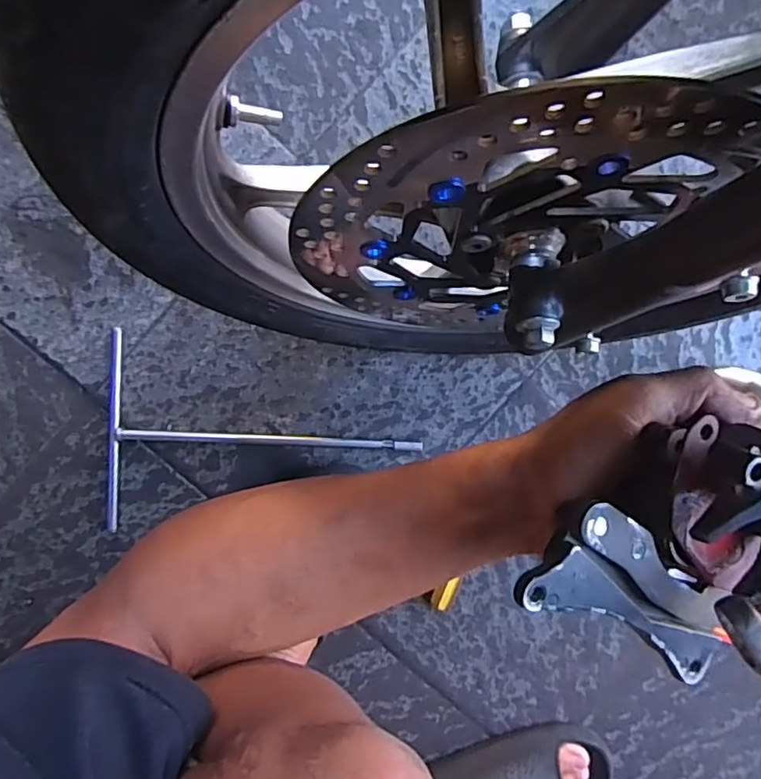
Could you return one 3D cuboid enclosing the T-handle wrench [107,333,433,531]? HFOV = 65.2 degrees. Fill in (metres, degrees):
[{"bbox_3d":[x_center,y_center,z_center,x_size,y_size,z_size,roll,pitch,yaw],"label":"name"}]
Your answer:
[{"bbox_3d":[-0.112,0.053,0.579,0.297,0.015,0.187,5,98,-3],"label":"T-handle wrench"}]

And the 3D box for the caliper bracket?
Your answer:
[{"bbox_3d":[0.108,0.085,0.247,0.115,0.009,0.047,31,92,-23],"label":"caliper bracket"}]

